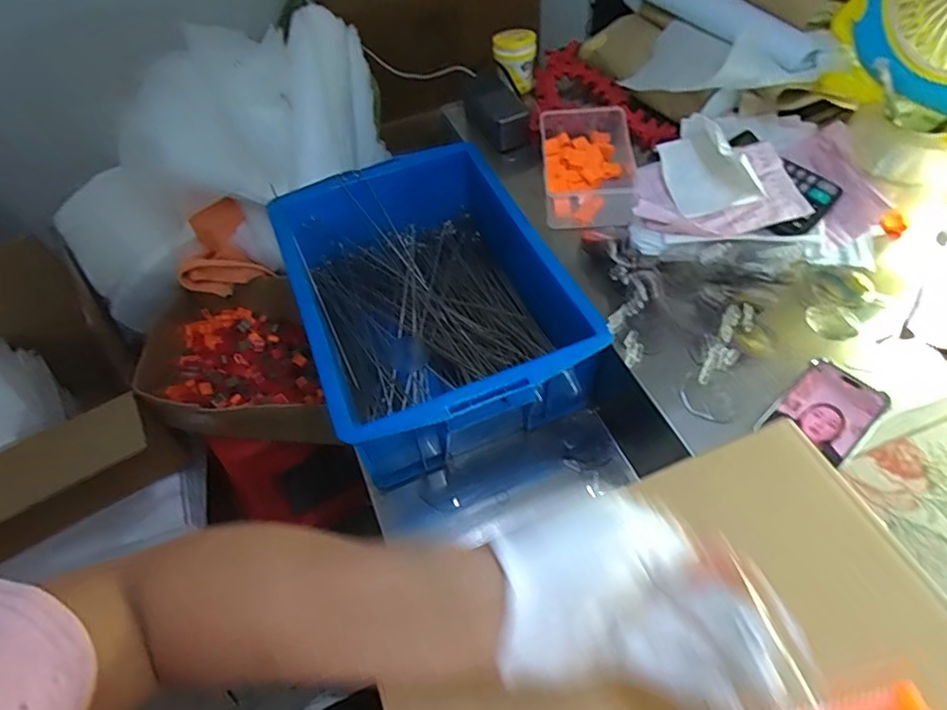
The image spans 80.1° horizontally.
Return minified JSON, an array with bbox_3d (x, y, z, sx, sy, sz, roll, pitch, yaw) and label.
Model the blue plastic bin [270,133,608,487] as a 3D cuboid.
[{"bbox_3d":[-0.059,-0.078,0.727,0.305,0.162,0.424,-21,56,-10],"label":"blue plastic bin"}]

